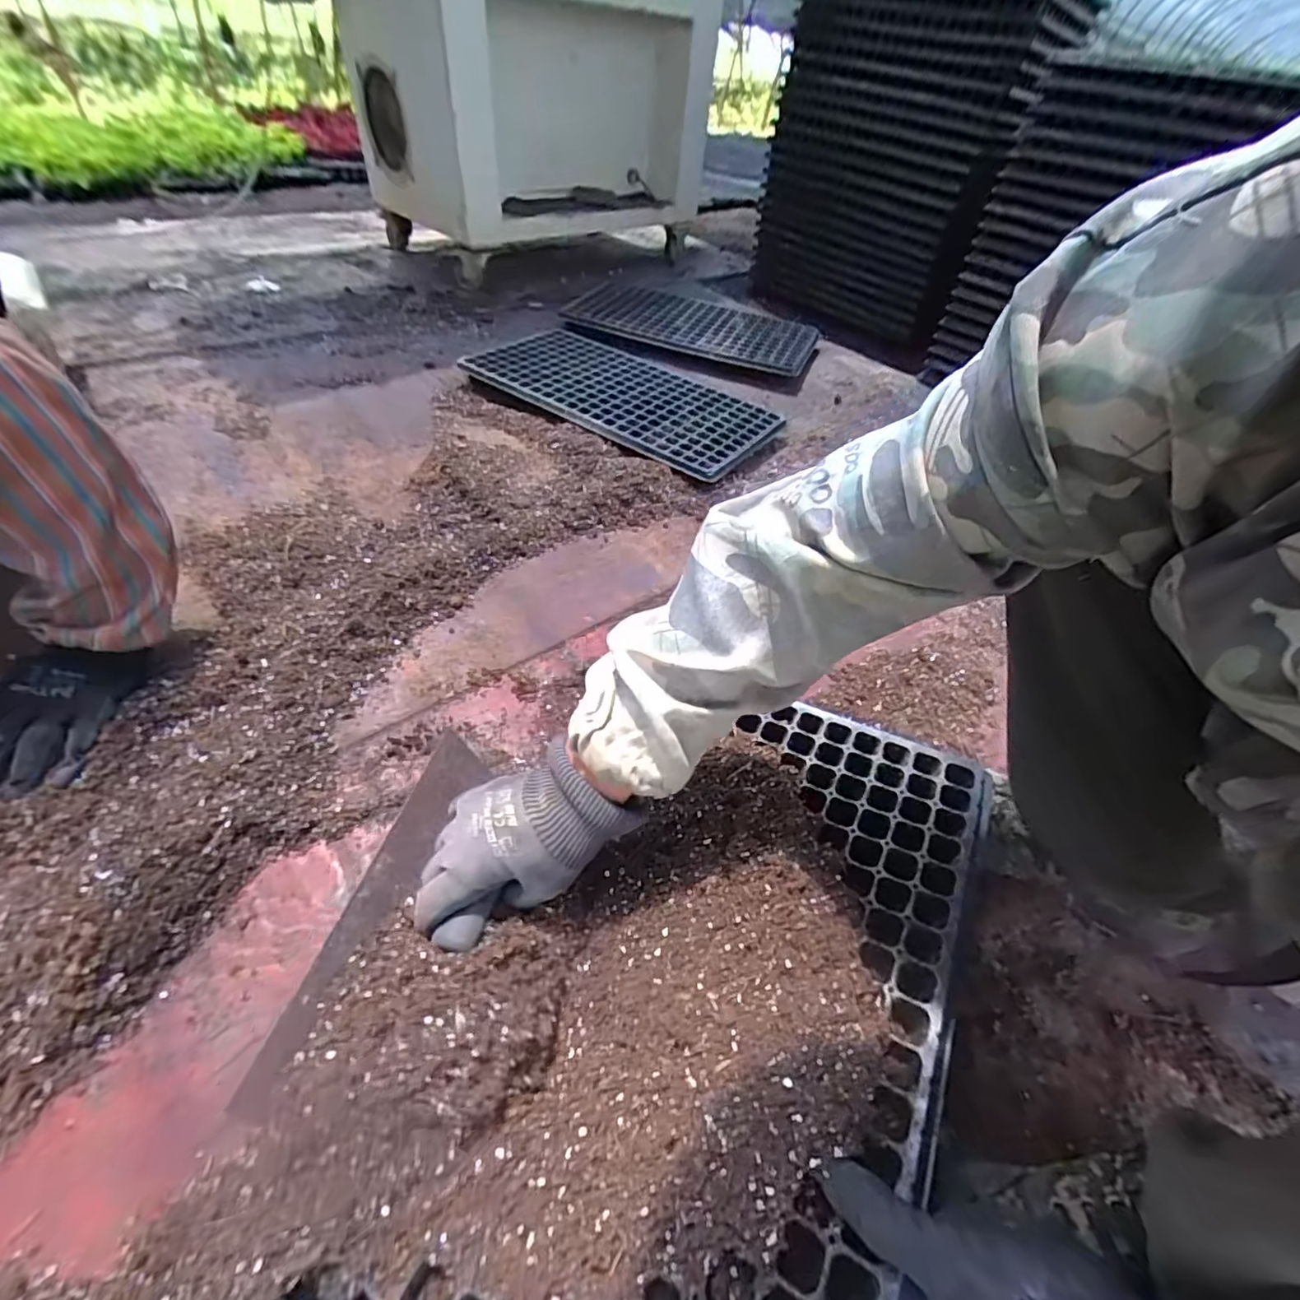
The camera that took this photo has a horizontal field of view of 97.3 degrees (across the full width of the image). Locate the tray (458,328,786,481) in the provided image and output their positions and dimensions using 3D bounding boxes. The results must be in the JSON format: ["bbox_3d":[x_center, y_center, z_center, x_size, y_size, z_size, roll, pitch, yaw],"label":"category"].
[{"bbox_3d":[-0.054,-0.481,1.050,0.583,0.039,0.333,31,51,21],"label":"tray"}]

